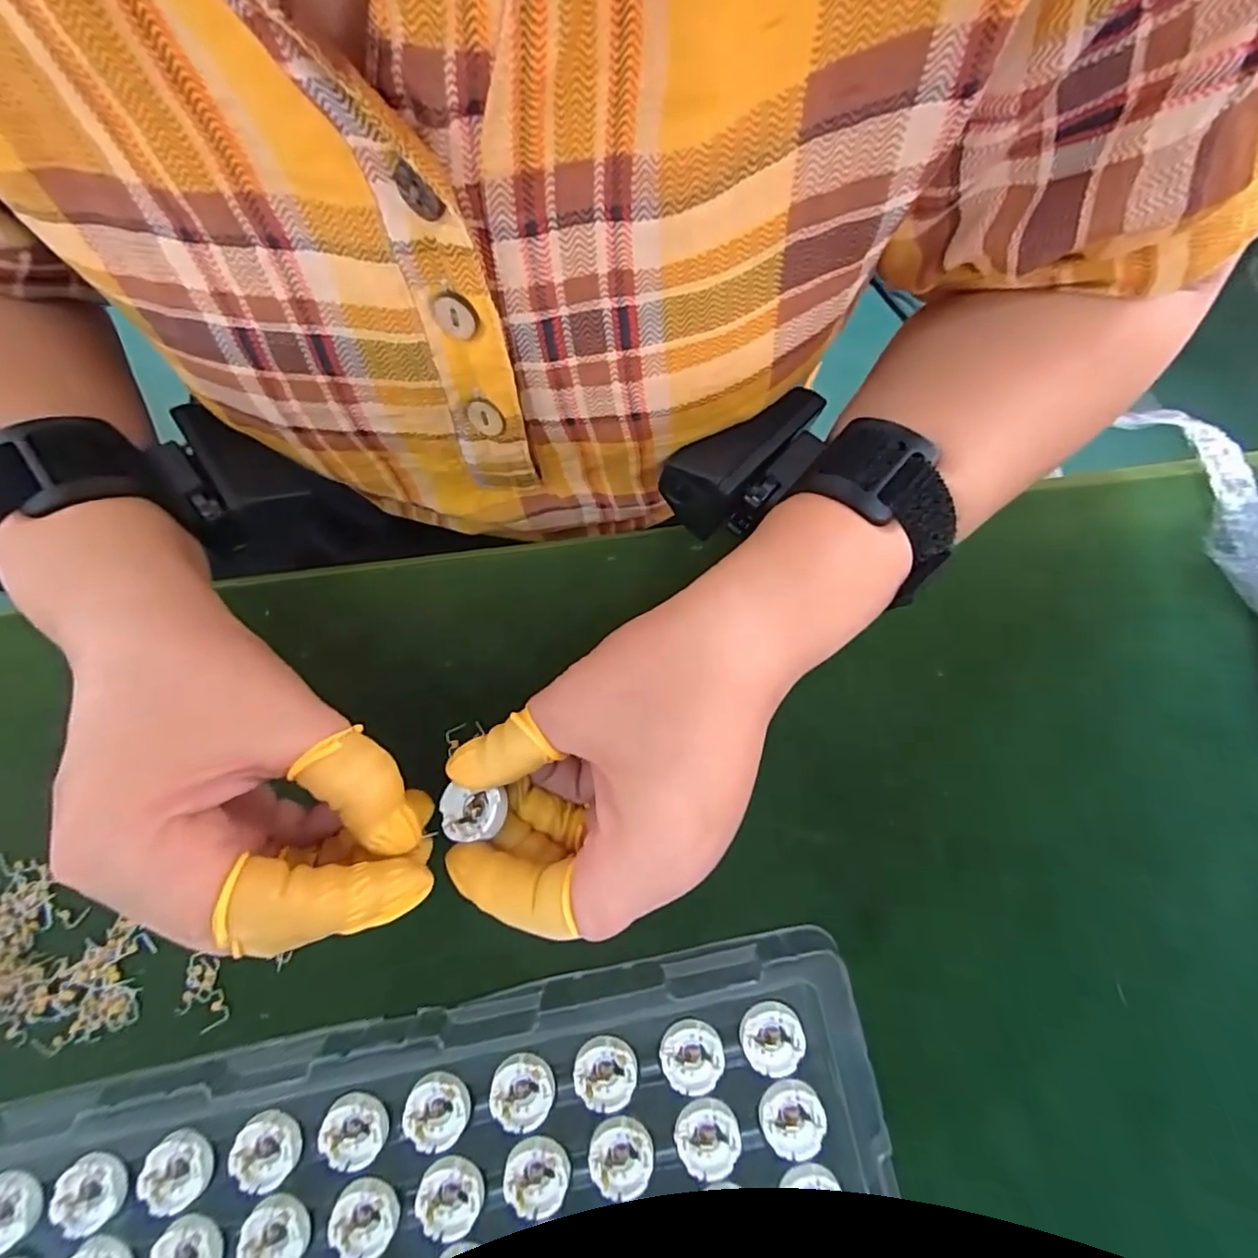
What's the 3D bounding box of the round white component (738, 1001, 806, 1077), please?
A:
[{"bbox_3d":[0.053,0.151,0.217,0.022,0.004,0.023,0,80,0],"label":"round white component"}]

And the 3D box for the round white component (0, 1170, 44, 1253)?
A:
[{"bbox_3d":[-0.225,0.209,0.212,0.025,0.005,0.022,-28,81,-5],"label":"round white component"}]

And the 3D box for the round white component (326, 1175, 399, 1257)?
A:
[{"bbox_3d":[-0.095,0.211,0.211,0.023,0.004,0.025,0,80,0],"label":"round white component"}]

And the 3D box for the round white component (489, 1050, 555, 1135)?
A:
[{"bbox_3d":[-0.039,0.170,0.217,0.023,0.005,0.023,0,80,0],"label":"round white component"}]

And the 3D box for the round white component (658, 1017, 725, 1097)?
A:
[{"bbox_3d":[0.023,0.158,0.219,0.023,0.004,0.024,0,80,0],"label":"round white component"}]

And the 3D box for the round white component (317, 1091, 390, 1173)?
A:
[{"bbox_3d":[-0.100,0.183,0.215,0.023,0.004,0.023,0,80,0],"label":"round white component"}]

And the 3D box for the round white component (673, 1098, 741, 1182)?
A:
[{"bbox_3d":[0.028,0.185,0.214,0.023,0.004,0.023,0,80,0],"label":"round white component"}]

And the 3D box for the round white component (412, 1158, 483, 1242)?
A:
[{"bbox_3d":[-0.064,0.204,0.211,0.023,0.004,0.024,0,80,0],"label":"round white component"}]

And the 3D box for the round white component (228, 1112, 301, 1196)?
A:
[{"bbox_3d":[-0.132,0.189,0.214,0.024,0.004,0.024,0,80,0],"label":"round white component"}]

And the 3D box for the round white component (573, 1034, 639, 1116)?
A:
[{"bbox_3d":[-0.009,0.164,0.218,0.023,0.005,0.024,0,80,0],"label":"round white component"}]

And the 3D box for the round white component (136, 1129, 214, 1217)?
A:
[{"bbox_3d":[-0.164,0.196,0.213,0.024,0.004,0.023,0,80,0],"label":"round white component"}]

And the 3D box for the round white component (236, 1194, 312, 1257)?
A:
[{"bbox_3d":[-0.126,0.216,0.209,0.023,0.004,0.023,0,80,0],"label":"round white component"}]

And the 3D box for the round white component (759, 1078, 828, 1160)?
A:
[{"bbox_3d":[0.059,0.178,0.215,0.023,0.004,0.024,0,80,0],"label":"round white component"}]

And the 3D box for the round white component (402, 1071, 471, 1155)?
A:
[{"bbox_3d":[-0.070,0.176,0.216,0.023,0.004,0.024,0,80,0],"label":"round white component"}]

